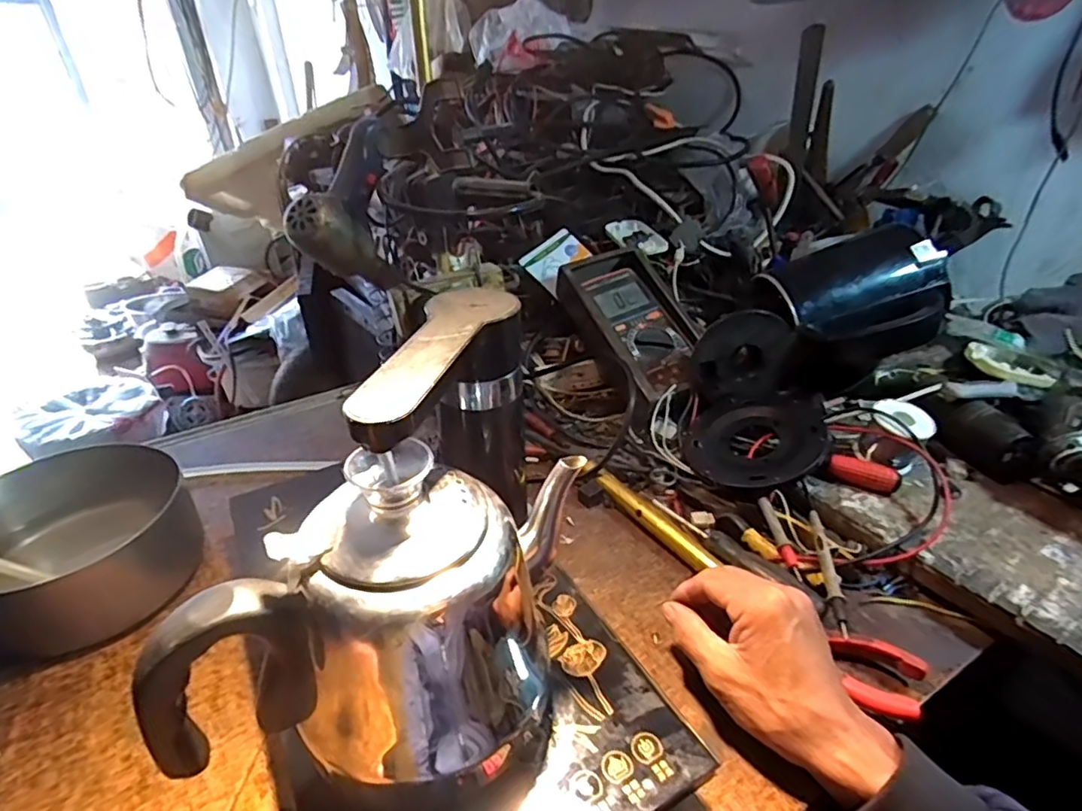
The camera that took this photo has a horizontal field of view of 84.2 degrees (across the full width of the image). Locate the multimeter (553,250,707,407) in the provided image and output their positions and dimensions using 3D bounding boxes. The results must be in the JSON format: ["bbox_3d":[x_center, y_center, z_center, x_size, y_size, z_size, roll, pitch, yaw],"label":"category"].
[{"bbox_3d":[0.105,-0.103,0.707,0.117,0.049,0.229,-18,61,-18],"label":"multimeter"}]

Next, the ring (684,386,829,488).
[{"bbox_3d":[0.211,0.032,0.568,0.144,0.019,0.123,-17,35,6],"label":"ring"}]

